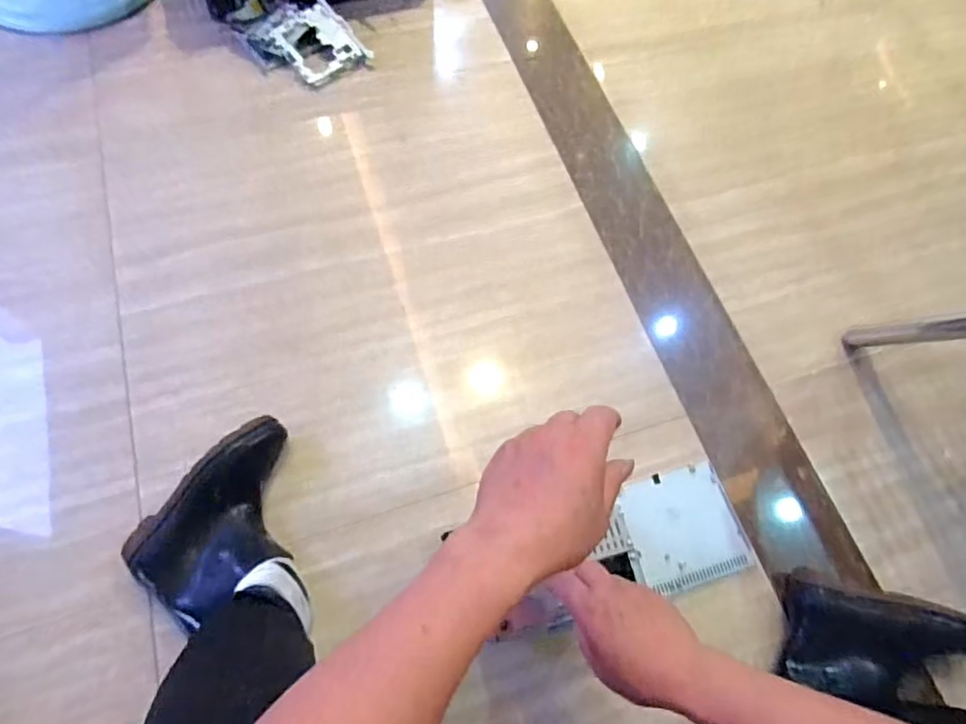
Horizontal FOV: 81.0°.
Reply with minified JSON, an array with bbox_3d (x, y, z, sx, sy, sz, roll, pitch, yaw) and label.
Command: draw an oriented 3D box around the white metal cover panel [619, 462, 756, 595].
[{"bbox_3d":[0.286,0.234,0.805,0.156,0.017,0.151,-13,68,-9],"label":"white metal cover panel"}]

